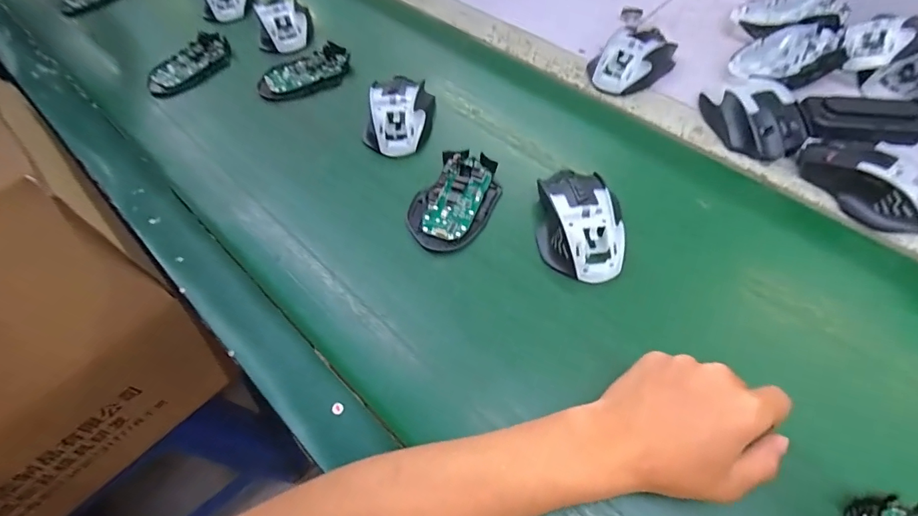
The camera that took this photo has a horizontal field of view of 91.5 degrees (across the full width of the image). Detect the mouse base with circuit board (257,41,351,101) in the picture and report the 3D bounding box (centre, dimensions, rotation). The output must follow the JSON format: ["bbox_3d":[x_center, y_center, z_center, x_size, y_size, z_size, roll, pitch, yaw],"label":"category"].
[{"bbox_3d":[-0.192,-0.230,0.559,0.116,0.020,0.064,-26,59,-12],"label":"mouse base with circuit board"}]

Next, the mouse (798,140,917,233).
[{"bbox_3d":[0.373,-0.072,0.405,0.065,0.038,0.117,-22,58,-9],"label":"mouse"}]

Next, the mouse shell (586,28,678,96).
[{"bbox_3d":[0.202,-0.234,0.521,0.109,0.037,0.074,-38,63,-19],"label":"mouse shell"}]

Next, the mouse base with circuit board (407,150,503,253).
[{"bbox_3d":[-0.004,-0.057,0.432,0.071,0.018,0.115,25,62,19],"label":"mouse base with circuit board"}]

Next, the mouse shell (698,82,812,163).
[{"bbox_3d":[0.301,-0.147,0.458,0.070,0.036,0.108,-15,58,-5],"label":"mouse shell"}]

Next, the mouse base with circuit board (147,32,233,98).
[{"bbox_3d":[-0.351,-0.254,0.587,0.057,0.019,0.119,29,64,21],"label":"mouse base with circuit board"}]

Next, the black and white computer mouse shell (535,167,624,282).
[{"bbox_3d":[0.110,-0.034,0.400,0.073,0.036,0.109,0,57,4],"label":"black and white computer mouse shell"}]

